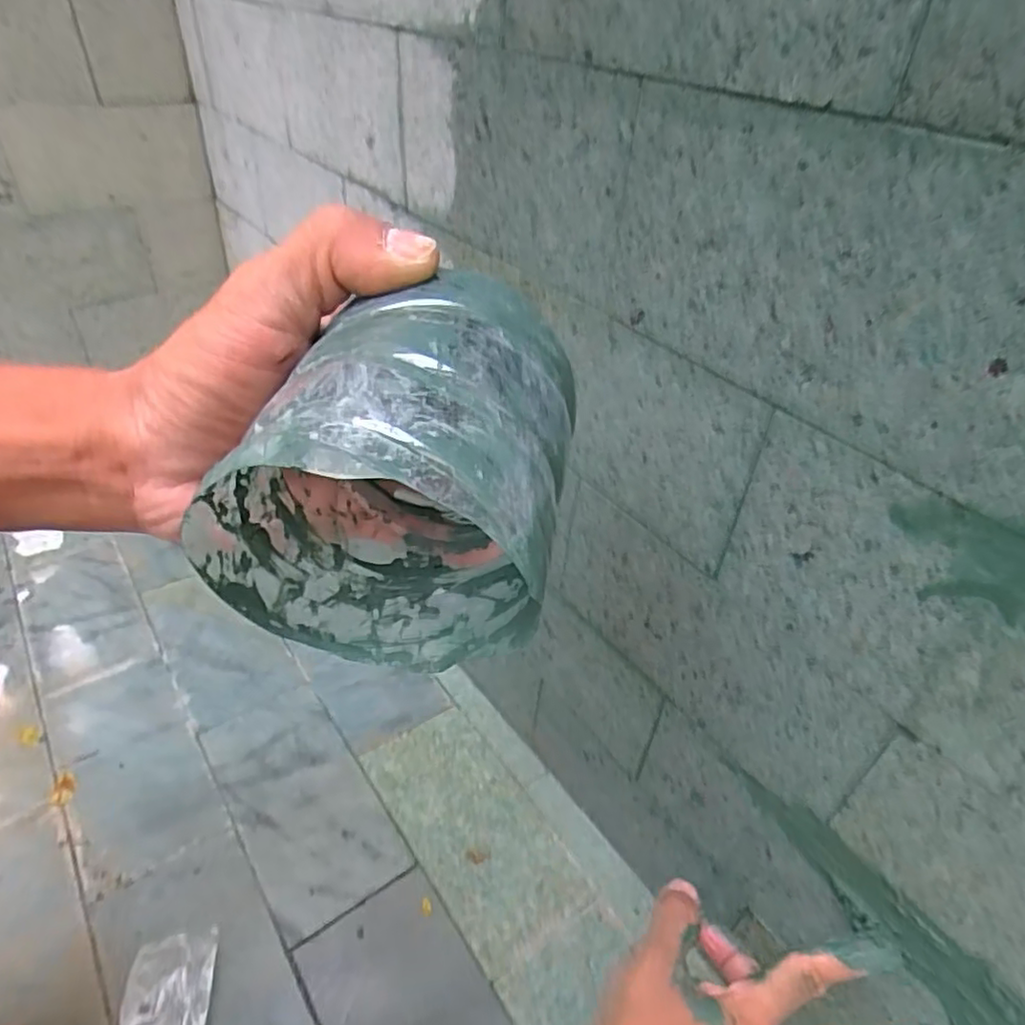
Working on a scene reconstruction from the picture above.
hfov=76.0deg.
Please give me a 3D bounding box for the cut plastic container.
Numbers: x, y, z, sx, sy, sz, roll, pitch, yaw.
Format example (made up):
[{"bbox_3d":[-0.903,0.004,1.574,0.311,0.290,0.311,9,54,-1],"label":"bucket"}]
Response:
[{"bbox_3d":[-0.031,-0.005,0.184,0.084,0.089,0.081,9,38,5],"label":"cut plastic container"}]

